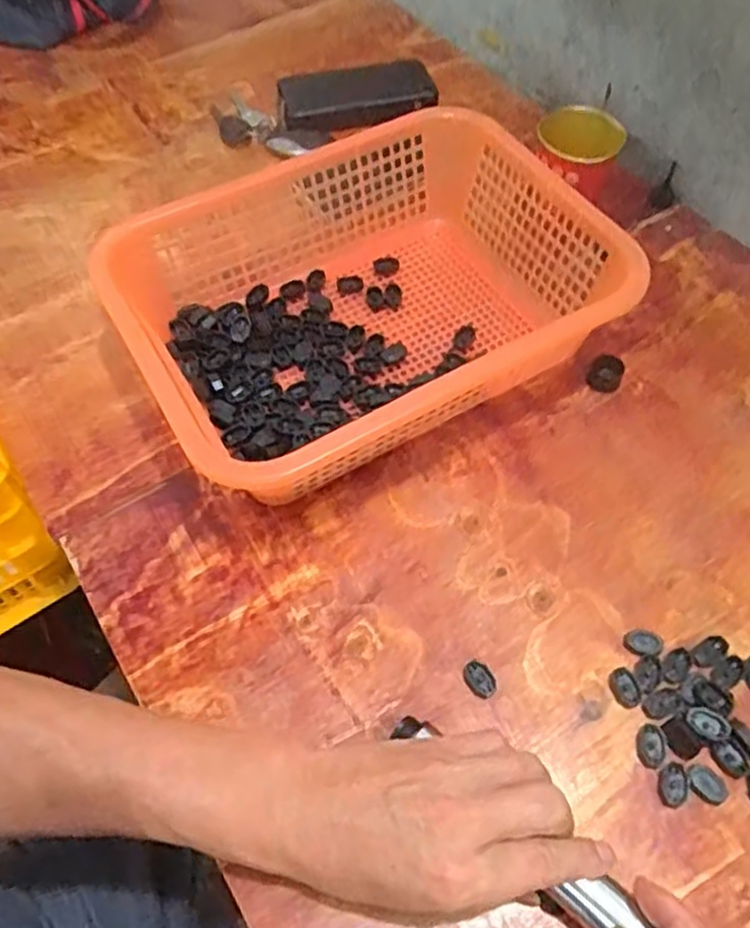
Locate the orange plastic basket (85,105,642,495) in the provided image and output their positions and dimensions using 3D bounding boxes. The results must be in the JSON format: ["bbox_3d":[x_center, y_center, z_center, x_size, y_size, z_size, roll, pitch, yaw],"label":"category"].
[{"bbox_3d":[-0.004,-0.117,0.532,0.335,0.095,0.247,-27,61,-15],"label":"orange plastic basket"}]

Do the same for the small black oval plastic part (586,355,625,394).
[{"bbox_3d":[0.175,-0.068,0.543,0.026,0.025,0.020,21,60,14],"label":"small black oval plastic part"}]

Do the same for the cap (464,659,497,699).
[{"bbox_3d":[0.063,0.129,0.427,0.015,0.006,0.022,-31,62,-17],"label":"cap"}]

